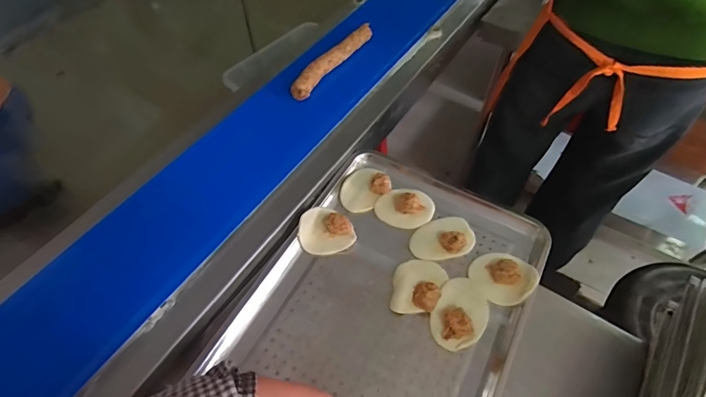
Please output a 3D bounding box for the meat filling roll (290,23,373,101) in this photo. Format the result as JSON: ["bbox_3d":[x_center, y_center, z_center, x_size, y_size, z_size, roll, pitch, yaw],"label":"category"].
[{"bbox_3d":[-0.043,-0.308,0.874,0.042,0.025,0.278,28,60,17],"label":"meat filling roll"}]

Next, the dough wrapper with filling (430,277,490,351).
[{"bbox_3d":[0.167,0.172,0.606,0.078,0.030,0.116,24,59,15],"label":"dough wrapper with filling"}]

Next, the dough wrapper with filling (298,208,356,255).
[{"bbox_3d":[-0.044,0.055,0.677,0.093,0.028,0.074,5,56,3],"label":"dough wrapper with filling"}]

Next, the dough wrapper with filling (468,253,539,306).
[{"bbox_3d":[0.244,0.123,0.641,0.088,0.031,0.090,0,56,0],"label":"dough wrapper with filling"}]

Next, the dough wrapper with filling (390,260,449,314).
[{"bbox_3d":[0.106,0.137,0.630,0.082,0.024,0.090,8,57,5],"label":"dough wrapper with filling"}]

